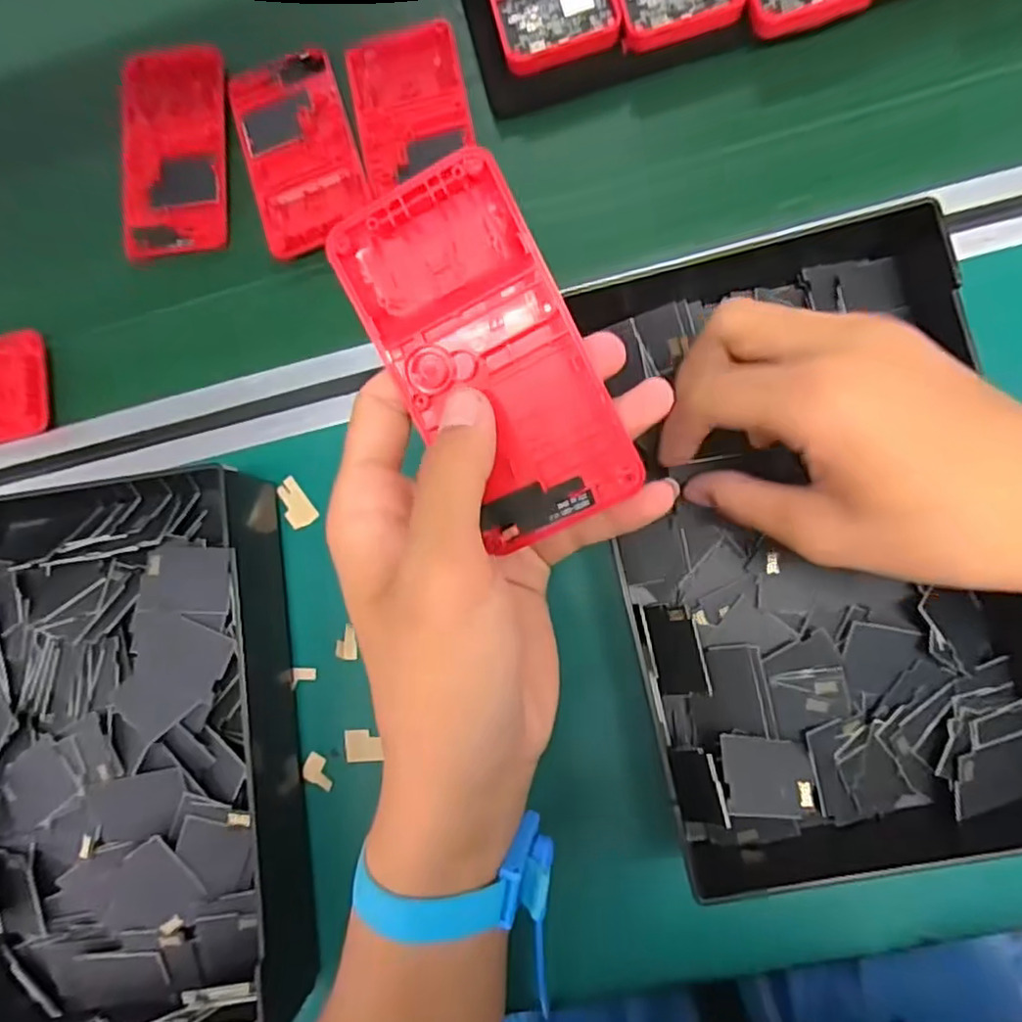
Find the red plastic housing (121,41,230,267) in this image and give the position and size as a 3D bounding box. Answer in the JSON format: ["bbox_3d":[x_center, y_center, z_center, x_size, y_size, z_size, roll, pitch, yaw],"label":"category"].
[{"bbox_3d":[-0.196,-0.205,0.385,0.064,0.020,0.120,-4,82,7],"label":"red plastic housing"}]

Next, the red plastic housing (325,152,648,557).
[{"bbox_3d":[-0.006,-0.050,0.220,0.061,0.017,0.118,-32,94,0],"label":"red plastic housing"}]

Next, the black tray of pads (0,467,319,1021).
[{"bbox_3d":[-0.188,0.112,0.327,0.168,0.056,0.268,-9,81,6],"label":"black tray of pads"}]

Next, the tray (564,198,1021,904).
[{"bbox_3d":[0.131,0.015,0.292,0.162,0.049,0.283,-12,82,3],"label":"tray"}]

